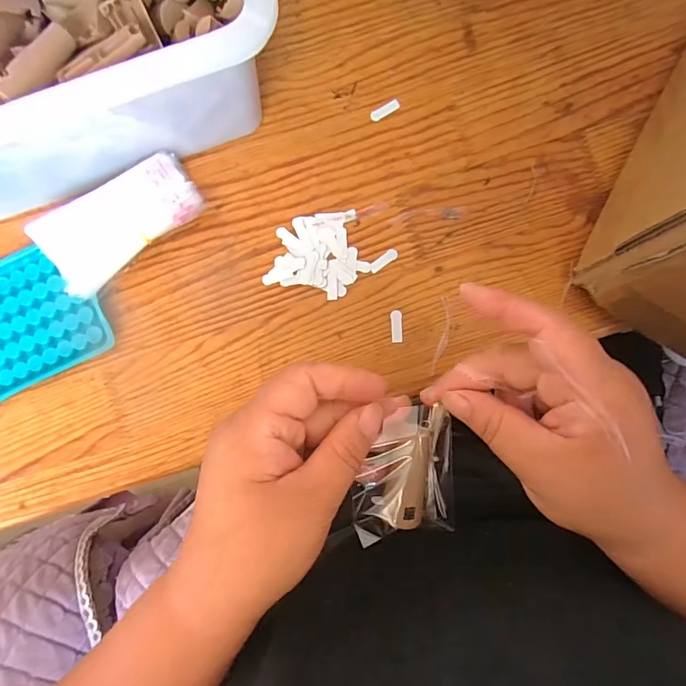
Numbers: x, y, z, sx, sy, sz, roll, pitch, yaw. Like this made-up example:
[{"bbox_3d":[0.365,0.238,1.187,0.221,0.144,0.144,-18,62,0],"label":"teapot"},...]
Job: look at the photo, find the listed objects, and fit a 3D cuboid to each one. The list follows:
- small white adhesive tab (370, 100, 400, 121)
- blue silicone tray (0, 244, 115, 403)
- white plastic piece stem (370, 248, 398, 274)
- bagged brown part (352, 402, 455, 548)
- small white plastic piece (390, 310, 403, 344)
[{"bbox_3d":[0.031,-0.169,0.331,0.022,0.004,0.008,-28,85,0],"label":"small white adhesive tab"},{"bbox_3d":[-0.237,-0.013,0.326,0.126,0.017,0.094,-27,85,0],"label":"blue silicone tray"},{"bbox_3d":[0.029,-0.059,0.326,0.022,0.004,0.007,-36,89,-1],"label":"white plastic piece stem"},{"bbox_3d":[0.031,0.067,0.236,0.052,0.020,0.065,-3,83,4],"label":"bagged brown part"},{"bbox_3d":[0.038,-0.012,0.322,0.008,0.004,0.023,-2,85,4],"label":"small white plastic piece"}]

